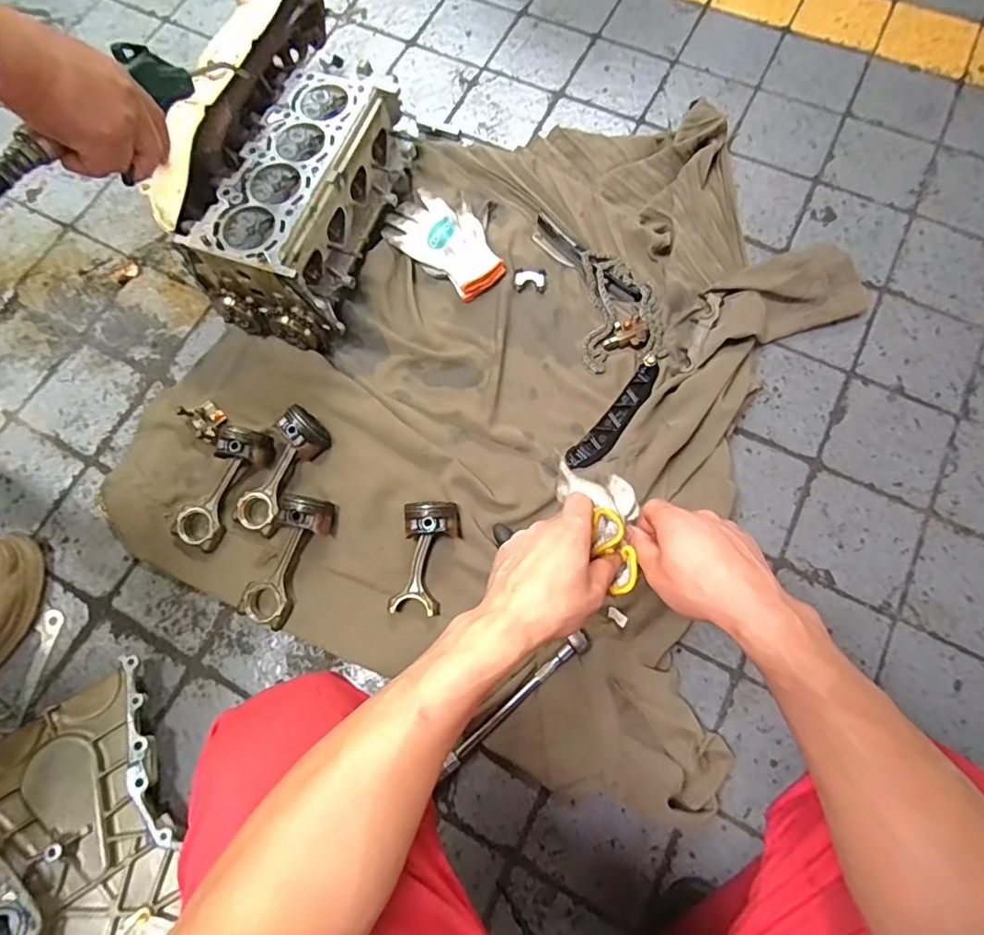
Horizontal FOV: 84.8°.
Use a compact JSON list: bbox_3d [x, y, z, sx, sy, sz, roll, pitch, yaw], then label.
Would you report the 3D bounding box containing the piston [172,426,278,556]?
[{"bbox_3d":[-0.379,0.023,0.749,0.075,0.057,0.183,31,79,8],"label":"piston"}]

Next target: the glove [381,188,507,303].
[{"bbox_3d":[-0.069,-0.366,0.862,0.198,0.035,0.130,42,80,10],"label":"glove"}]

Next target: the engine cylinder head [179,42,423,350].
[{"bbox_3d":[-0.274,-0.385,0.797,0.205,0.160,0.374,19,77,5],"label":"engine cylinder head"}]

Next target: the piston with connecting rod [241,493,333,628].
[{"bbox_3d":[-0.277,0.122,0.720,0.081,0.057,0.177,17,77,5],"label":"piston with connecting rod"}]

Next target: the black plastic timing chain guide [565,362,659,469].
[{"bbox_3d":[0.179,-0.073,0.779,0.043,0.013,0.191,37,80,9],"label":"black plastic timing chain guide"}]

